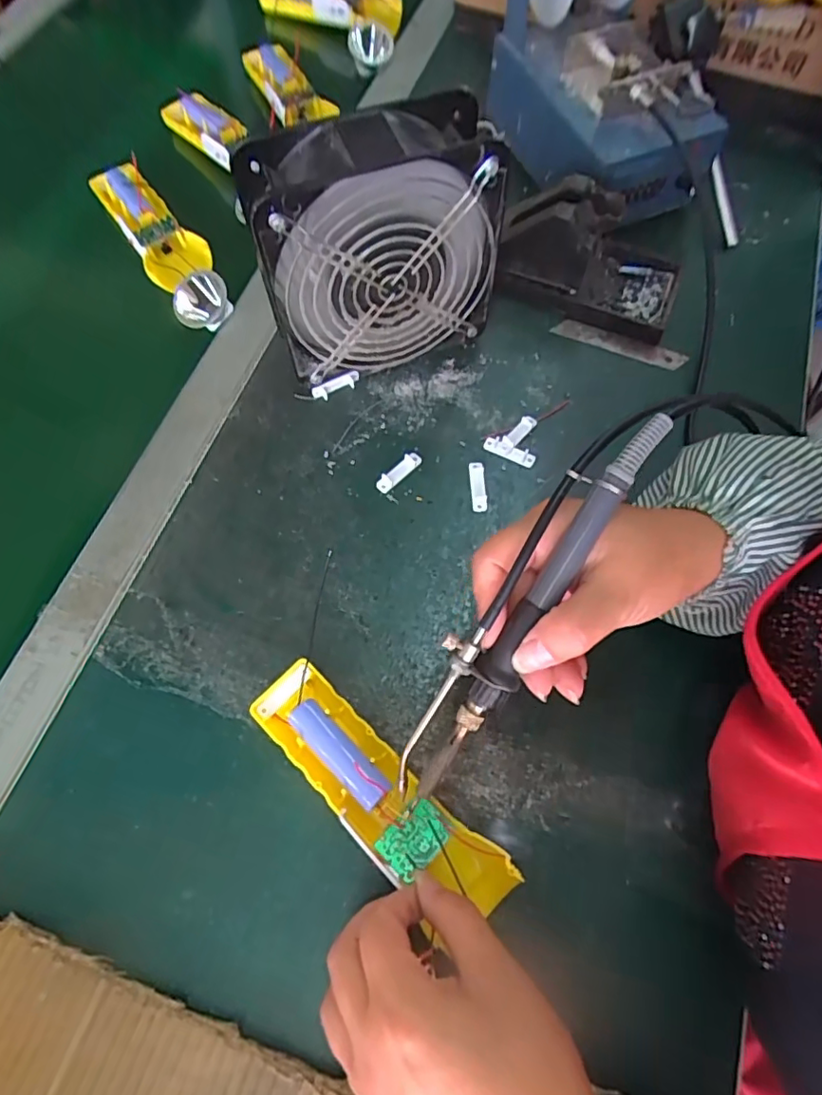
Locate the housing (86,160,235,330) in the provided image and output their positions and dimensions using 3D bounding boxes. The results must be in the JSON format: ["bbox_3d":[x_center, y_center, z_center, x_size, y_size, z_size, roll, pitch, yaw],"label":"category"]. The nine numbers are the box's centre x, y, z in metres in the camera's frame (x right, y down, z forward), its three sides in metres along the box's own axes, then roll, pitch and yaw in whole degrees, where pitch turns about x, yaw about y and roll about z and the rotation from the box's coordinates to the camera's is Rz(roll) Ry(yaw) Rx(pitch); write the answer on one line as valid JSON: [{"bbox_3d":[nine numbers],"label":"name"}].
[{"bbox_3d":[-0.210,-0.262,0.467,0.049,0.032,0.200,-32,70,-13],"label":"housing"}]

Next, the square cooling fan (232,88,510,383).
[{"bbox_3d":[-0.021,-0.189,0.369,0.146,0.152,0.060,-20,68,-9],"label":"square cooling fan"}]

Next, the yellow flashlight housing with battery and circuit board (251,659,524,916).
[{"bbox_3d":[-0.019,0.122,0.291,0.159,0.021,0.044,37,71,20],"label":"yellow flashlight housing with battery and circuit board"}]

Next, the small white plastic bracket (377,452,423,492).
[{"bbox_3d":[-0.008,-0.053,0.391,0.038,0.006,0.011,-40,72,-16],"label":"small white plastic bracket"}]

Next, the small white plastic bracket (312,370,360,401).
[{"bbox_3d":[-0.055,-0.120,0.417,0.036,0.011,0.009,-28,69,-12],"label":"small white plastic bracket"}]

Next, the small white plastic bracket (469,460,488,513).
[{"bbox_3d":[0.046,-0.043,0.388,0.010,0.005,0.037,-1,66,-1],"label":"small white plastic bracket"}]

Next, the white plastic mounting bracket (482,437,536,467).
[{"bbox_3d":[0.070,-0.068,0.397,0.037,0.005,0.012,20,68,9],"label":"white plastic mounting bracket"}]

